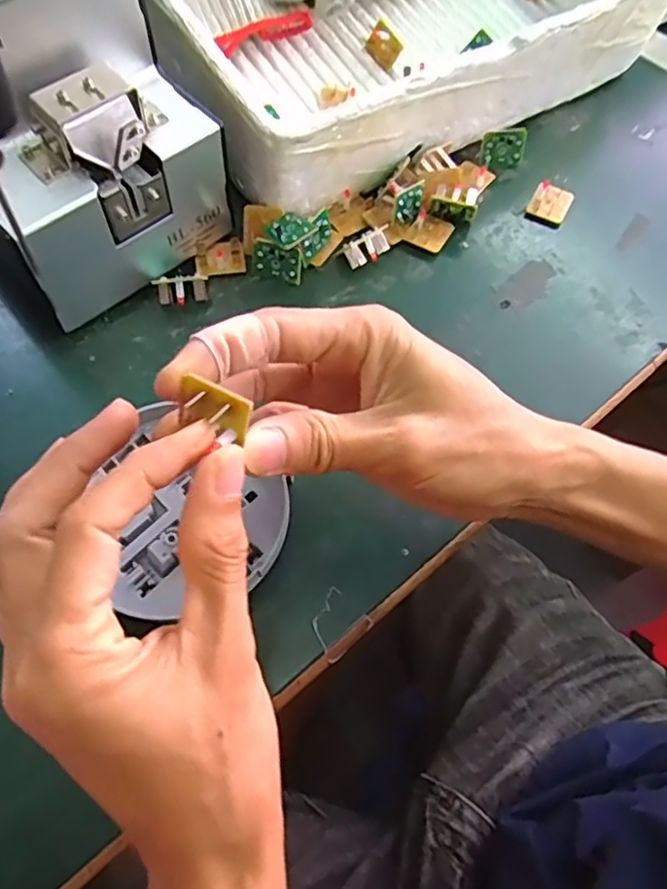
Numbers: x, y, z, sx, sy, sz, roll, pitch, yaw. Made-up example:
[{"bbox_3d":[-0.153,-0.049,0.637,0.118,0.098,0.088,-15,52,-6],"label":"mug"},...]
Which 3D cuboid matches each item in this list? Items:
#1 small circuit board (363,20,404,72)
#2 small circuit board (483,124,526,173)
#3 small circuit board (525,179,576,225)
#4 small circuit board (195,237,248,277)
[{"bbox_3d":[0.035,-0.280,0.443,0.026,0.021,0.004,45,47,-2],"label":"small circuit board"},{"bbox_3d":[0.118,-0.204,0.435,0.030,0.028,0.007,-11,47,3],"label":"small circuit board"},{"bbox_3d":[0.146,-0.161,0.425,0.026,0.012,0.030,28,65,12],"label":"small circuit board"},{"bbox_3d":[-0.069,-0.115,0.386,0.029,0.007,0.021,-8,99,-4],"label":"small circuit board"}]

